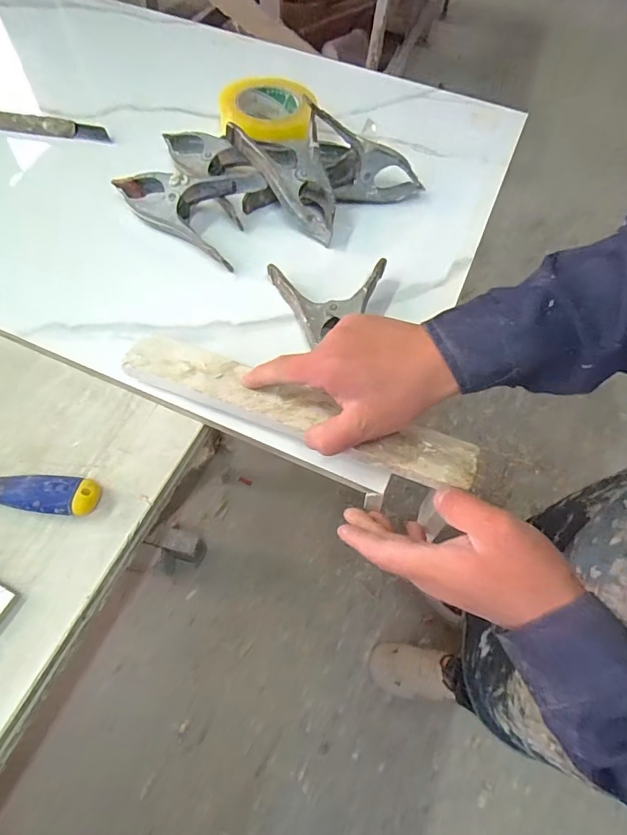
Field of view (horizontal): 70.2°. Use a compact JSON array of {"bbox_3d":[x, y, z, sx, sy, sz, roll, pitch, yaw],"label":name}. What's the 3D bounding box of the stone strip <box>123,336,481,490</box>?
[{"bbox_3d":[-0.015,-0.006,0.370,0.295,0.018,0.045,20,62,8],"label":"stone strip"}]

